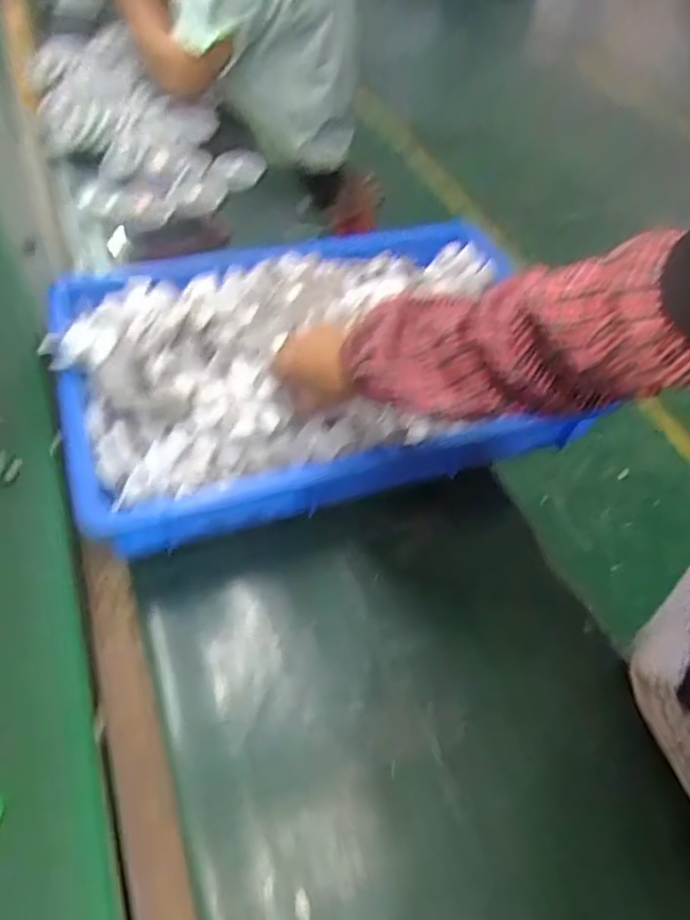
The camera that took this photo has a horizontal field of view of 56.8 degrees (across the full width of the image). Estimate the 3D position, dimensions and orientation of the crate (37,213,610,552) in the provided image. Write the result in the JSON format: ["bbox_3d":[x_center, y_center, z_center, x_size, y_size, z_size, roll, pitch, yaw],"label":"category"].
[{"bbox_3d":[-0.028,-0.121,0.724,0.545,0.120,0.359,-14,50,-15],"label":"crate"}]

